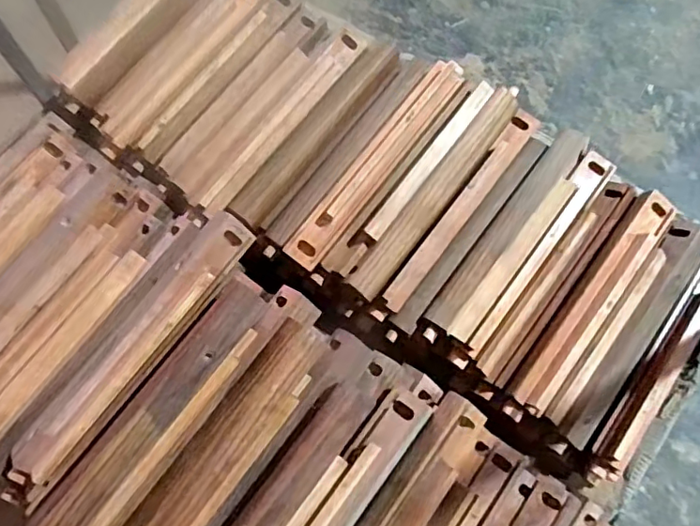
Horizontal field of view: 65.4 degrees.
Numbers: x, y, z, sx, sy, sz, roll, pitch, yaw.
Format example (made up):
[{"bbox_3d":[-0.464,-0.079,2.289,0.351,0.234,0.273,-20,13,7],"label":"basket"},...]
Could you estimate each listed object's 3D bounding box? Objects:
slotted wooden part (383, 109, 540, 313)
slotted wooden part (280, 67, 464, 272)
[{"bbox_3d":[0.165,-0.081,0.788,0.039,0.033,0.365,34,77,12],"label":"slotted wooden part"},{"bbox_3d":[0.039,-0.145,0.772,0.056,0.043,0.364,36,78,12],"label":"slotted wooden part"}]

